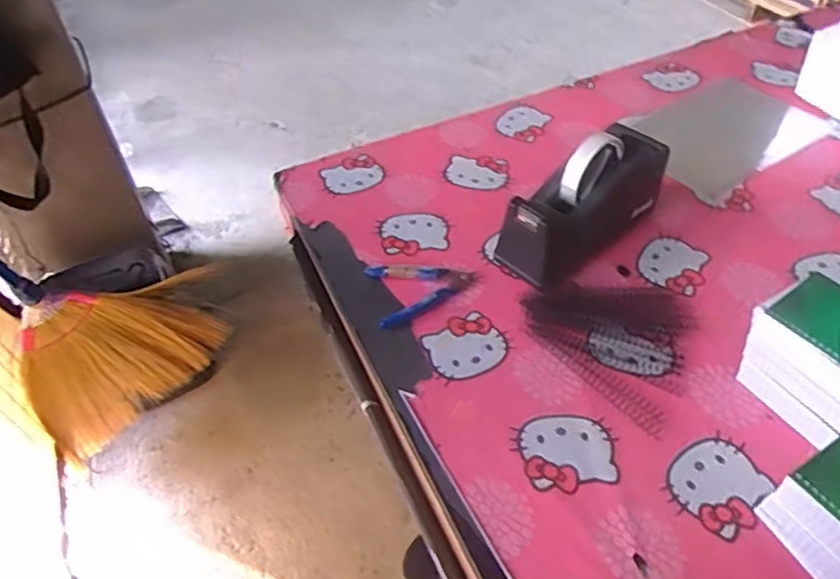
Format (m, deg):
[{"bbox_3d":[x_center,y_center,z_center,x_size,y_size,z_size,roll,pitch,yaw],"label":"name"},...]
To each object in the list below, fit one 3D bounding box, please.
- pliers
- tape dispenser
[{"bbox_3d":[0.006,-0.001,0.673,0.110,0.015,0.073,-10,48,-6],"label":"pliers"},{"bbox_3d":[0.170,-0.093,0.684,0.211,0.116,0.078,-32,54,-24],"label":"tape dispenser"}]

